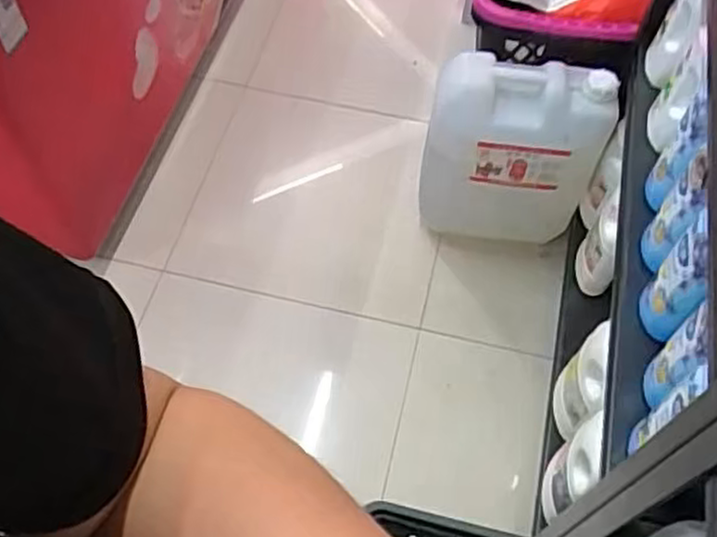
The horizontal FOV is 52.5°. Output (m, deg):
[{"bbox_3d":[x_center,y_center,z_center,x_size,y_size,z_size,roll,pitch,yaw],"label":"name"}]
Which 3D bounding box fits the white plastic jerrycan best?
[{"bbox_3d":[0.323,-0.233,1.582,0.351,0.433,0.189,13,59,7],"label":"white plastic jerrycan"}]

